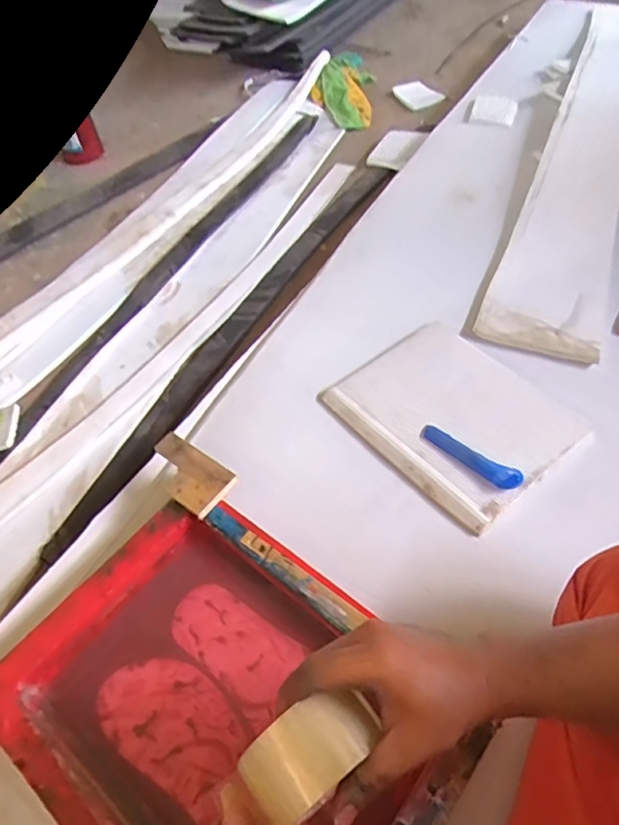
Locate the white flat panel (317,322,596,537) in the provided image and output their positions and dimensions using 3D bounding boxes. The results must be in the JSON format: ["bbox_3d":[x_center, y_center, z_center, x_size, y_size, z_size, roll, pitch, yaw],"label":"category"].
[{"bbox_3d":[0.199,-0.005,0.763,0.234,0.024,0.288,-34,56,-21],"label":"white flat panel"}]

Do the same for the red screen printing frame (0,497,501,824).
[{"bbox_3d":[-0.082,0.296,0.545,0.415,0.064,0.314,30,59,26],"label":"red screen printing frame"}]

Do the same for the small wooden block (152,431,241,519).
[{"bbox_3d":[-0.152,0.072,0.676,0.118,0.018,0.064,28,59,25],"label":"small wooden block"}]

